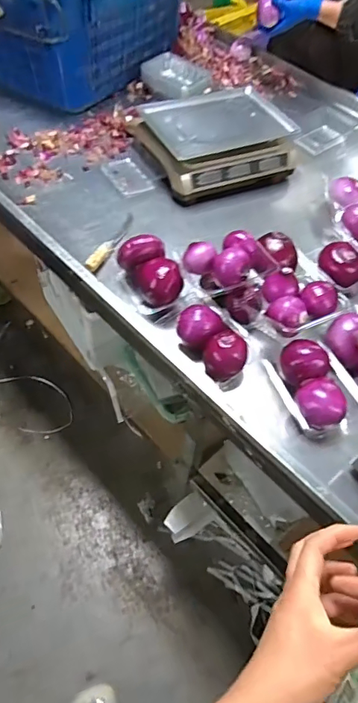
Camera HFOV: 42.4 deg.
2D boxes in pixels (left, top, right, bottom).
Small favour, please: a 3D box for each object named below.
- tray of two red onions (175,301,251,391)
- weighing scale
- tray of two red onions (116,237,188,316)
[{"bbox_3d":[0.054,-0.016,0.747,0.092,0.076,0.145,-29,62,-24],"label":"tray of two red onions"},{"bbox_3d":[0.077,-0.462,0.998,0.310,0.108,0.270,-14,57,-16],"label":"weighing scale"},{"bbox_3d":[-0.048,-0.133,0.789,0.087,0.080,0.116,-19,59,-19],"label":"tray of two red onions"}]

